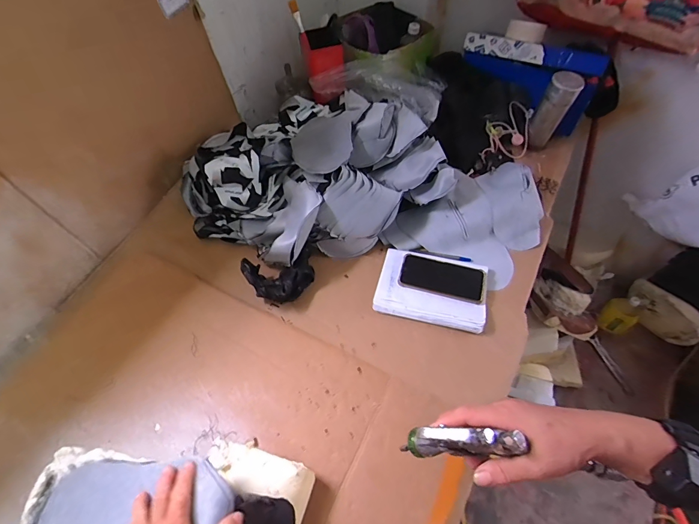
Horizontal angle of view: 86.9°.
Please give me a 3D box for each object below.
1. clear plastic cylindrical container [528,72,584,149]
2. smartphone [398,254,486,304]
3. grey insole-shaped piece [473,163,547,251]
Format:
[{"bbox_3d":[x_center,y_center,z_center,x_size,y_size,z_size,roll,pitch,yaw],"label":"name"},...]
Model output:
[{"bbox_3d":[0.505,-0.372,0.923,0.074,0.176,0.079,24,59,18],"label":"clear plastic cylindrical container"},{"bbox_3d":[0.184,0.030,0.731,0.164,0.011,0.081,12,59,12],"label":"smartphone"},{"bbox_3d":[0.359,-0.147,0.822,0.125,0.059,0.238,-8,55,-4],"label":"grey insole-shaped piece"}]

